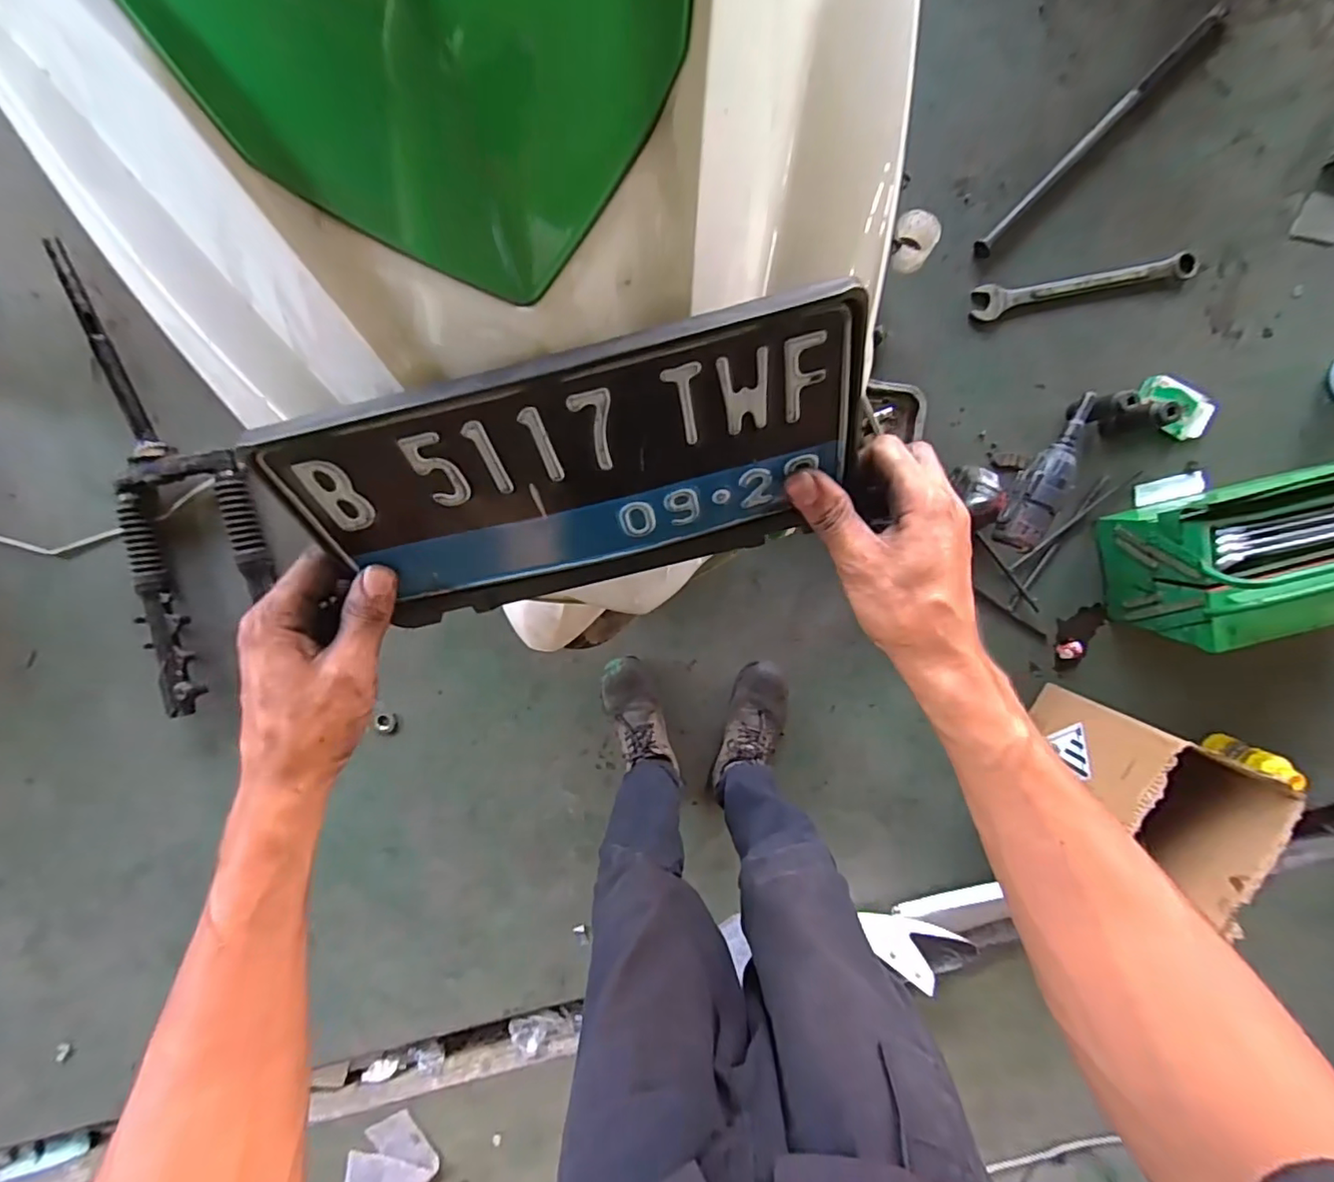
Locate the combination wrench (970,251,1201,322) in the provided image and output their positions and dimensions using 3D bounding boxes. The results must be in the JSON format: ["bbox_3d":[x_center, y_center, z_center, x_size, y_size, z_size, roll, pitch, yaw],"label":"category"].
[{"bbox_3d":[0.718,-0.529,0.995,0.362,0.017,0.055,-11,99,1],"label":"combination wrench"}]

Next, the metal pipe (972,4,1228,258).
[{"bbox_3d":[0.705,-0.750,0.952,0.026,0.027,0.503,44,96,-7],"label":"metal pipe"}]

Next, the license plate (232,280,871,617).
[{"bbox_3d":[-0.040,-0.053,0.295,0.275,0.007,0.133,-13,139,4],"label":"license plate"}]

